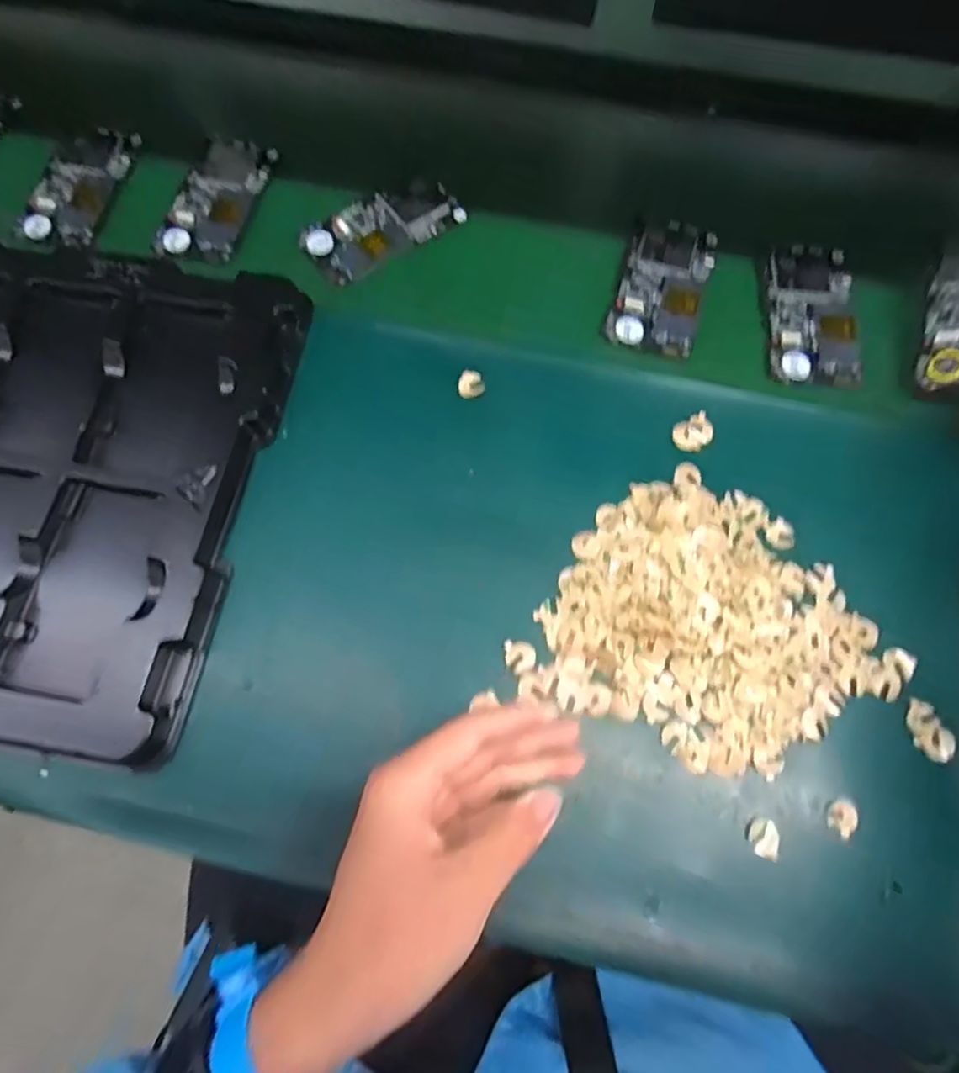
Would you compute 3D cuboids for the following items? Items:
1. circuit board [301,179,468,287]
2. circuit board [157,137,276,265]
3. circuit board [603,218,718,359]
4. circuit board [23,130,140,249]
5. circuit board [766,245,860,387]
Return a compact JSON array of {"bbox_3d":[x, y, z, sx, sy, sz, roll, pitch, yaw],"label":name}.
[{"bbox_3d":[-0.076,-0.244,0.511,0.122,0.013,0.062,-35,75,-11],"label":"circuit board"},{"bbox_3d":[-0.212,-0.276,0.523,0.061,0.012,0.127,13,72,4],"label":"circuit board"},{"bbox_3d":[0.140,-0.193,0.489,0.064,0.008,0.120,17,72,6],"label":"circuit board"},{"bbox_3d":[-0.326,-0.287,0.524,0.060,0.013,0.118,10,72,3],"label":"circuit board"},{"bbox_3d":[0.247,-0.167,0.480,0.063,0.006,0.123,7,71,2],"label":"circuit board"}]

